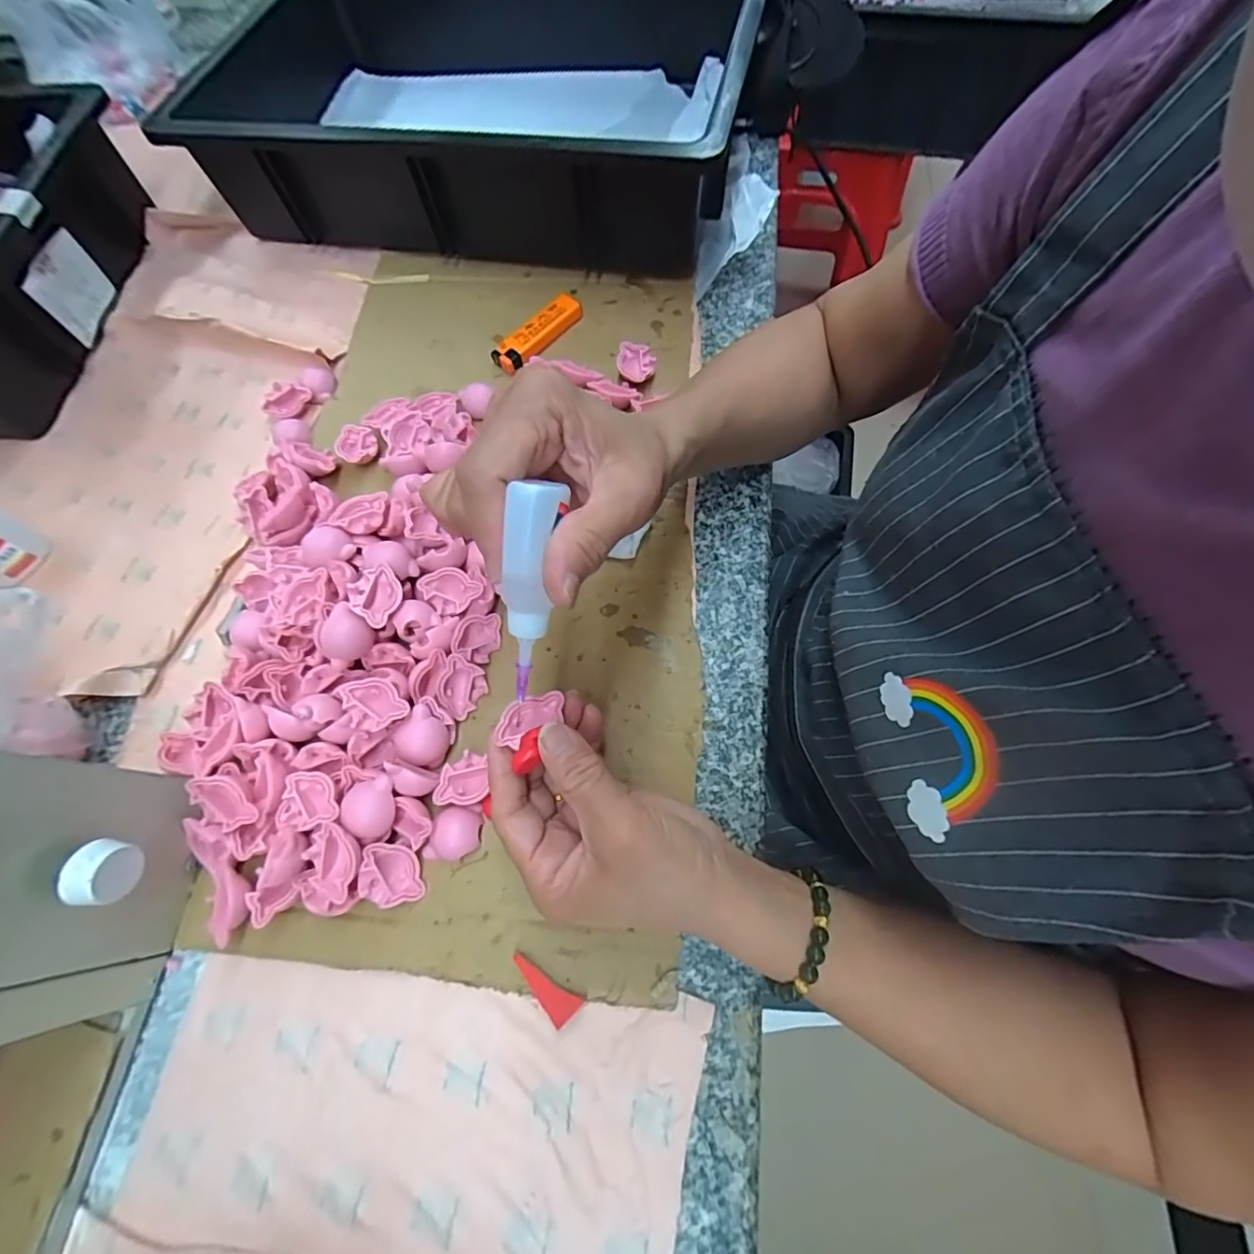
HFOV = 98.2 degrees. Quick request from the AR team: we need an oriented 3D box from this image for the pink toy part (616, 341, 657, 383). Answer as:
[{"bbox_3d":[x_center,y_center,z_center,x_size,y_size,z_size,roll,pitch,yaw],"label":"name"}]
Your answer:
[{"bbox_3d":[0.007,-0.196,0.405,0.027,0.017,0.024,8,69,5],"label":"pink toy part"}]

